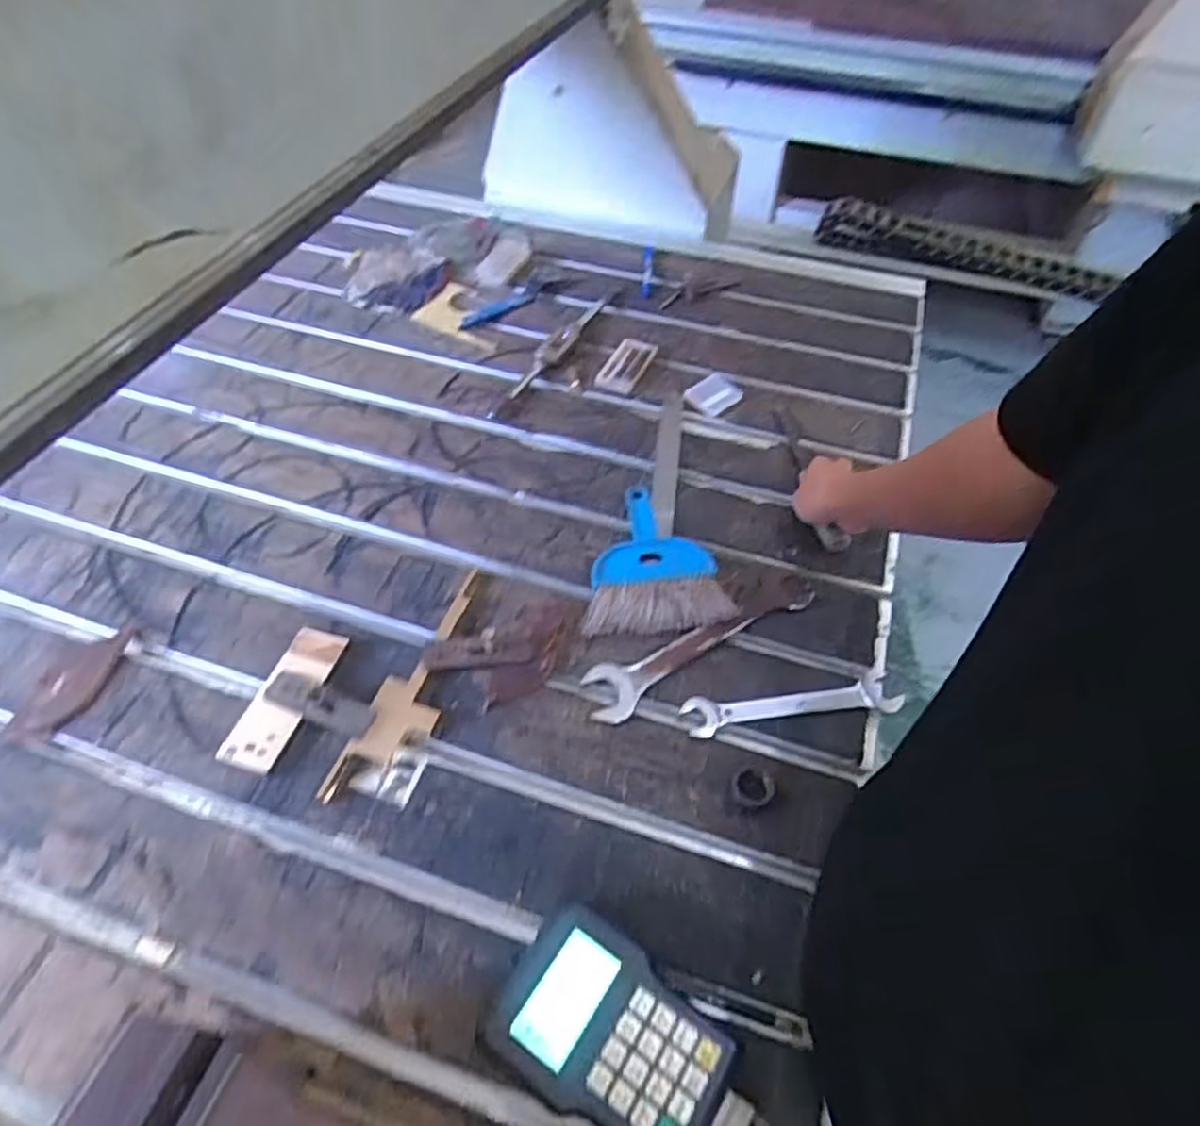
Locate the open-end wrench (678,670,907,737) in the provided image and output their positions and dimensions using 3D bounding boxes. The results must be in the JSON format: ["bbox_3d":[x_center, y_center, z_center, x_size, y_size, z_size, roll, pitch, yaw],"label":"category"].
[{"bbox_3d":[0.171,0.125,0.633,0.191,0.013,0.042,-7,52,-7],"label":"open-end wrench"}]

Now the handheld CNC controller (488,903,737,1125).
[{"bbox_3d":[0.009,0.308,0.464,0.149,0.036,0.101,29,56,20],"label":"handheld CNC controller"}]

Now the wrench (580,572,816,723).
[{"bbox_3d":[0.098,0.071,0.672,0.250,0.010,0.054,-25,56,-20],"label":"wrench"}]

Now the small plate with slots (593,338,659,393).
[{"bbox_3d":[0.034,-0.259,0.929,0.053,0.005,0.102,20,58,18],"label":"small plate with slots"}]

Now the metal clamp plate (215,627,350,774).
[{"bbox_3d":[-0.271,0.114,0.614,0.048,0.008,0.131,15,55,10],"label":"metal clamp plate"}]

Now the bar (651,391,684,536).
[{"bbox_3d":[0.079,-0.123,0.832,0.027,0.005,0.243,6,51,3],"label":"bar"}]

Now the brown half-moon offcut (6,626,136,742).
[{"bbox_3d":[-0.465,0.103,0.629,0.048,0.009,0.119,13,52,9],"label":"brown half-moon offcut"}]

